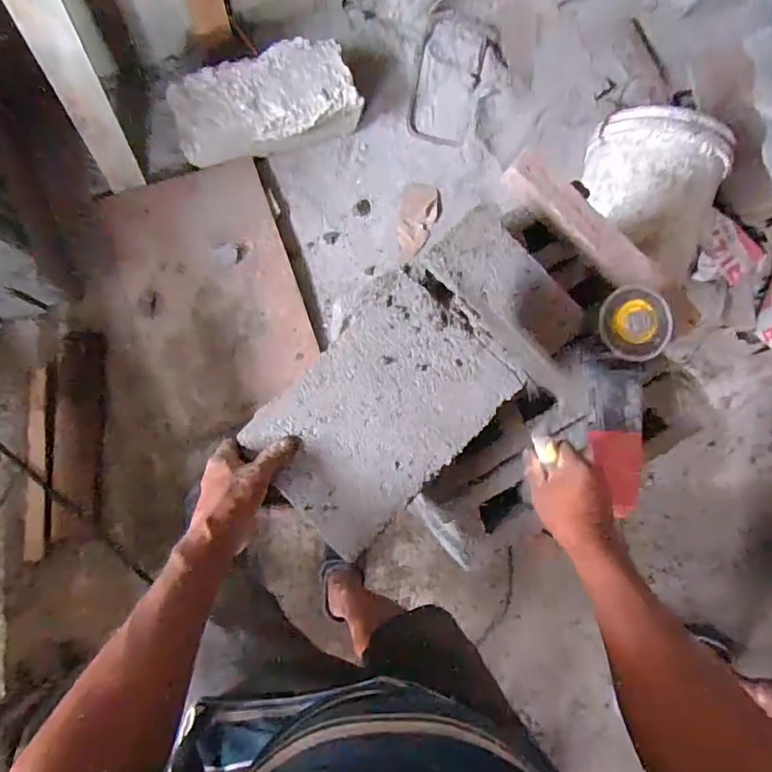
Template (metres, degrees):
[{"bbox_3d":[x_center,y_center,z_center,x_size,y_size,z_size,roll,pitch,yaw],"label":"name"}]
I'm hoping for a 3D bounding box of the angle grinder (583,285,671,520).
[{"bbox_3d":[0.308,0.020,0.669,0.082,0.077,0.273,-1,86,-10],"label":"angle grinder"}]

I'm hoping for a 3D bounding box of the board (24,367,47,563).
[{"bbox_3d":[-0.741,0.167,1.117,0.038,0.016,0.402,1,86,-10],"label":"board"}]

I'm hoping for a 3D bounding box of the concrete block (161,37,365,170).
[{"bbox_3d":[-0.258,-0.605,1.149,0.390,0.185,0.136,-19,90,-11],"label":"concrete block"}]

